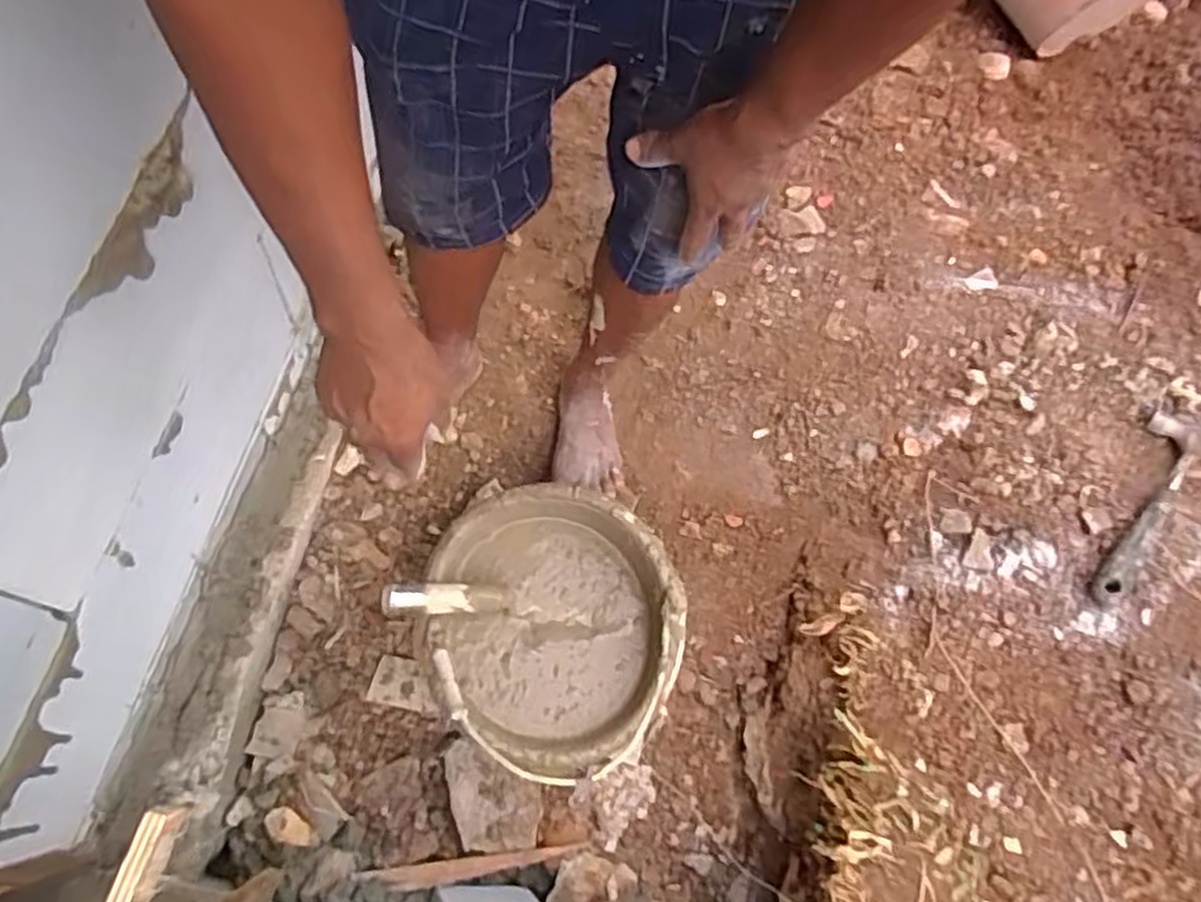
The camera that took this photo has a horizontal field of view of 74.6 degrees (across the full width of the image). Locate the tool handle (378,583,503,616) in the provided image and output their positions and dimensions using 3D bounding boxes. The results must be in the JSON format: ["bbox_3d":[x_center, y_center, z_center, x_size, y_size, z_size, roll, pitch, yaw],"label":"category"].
[{"bbox_3d":[-0.162,0.153,0.818,0.128,0.026,0.029,5,68,-27],"label":"tool handle"}]

